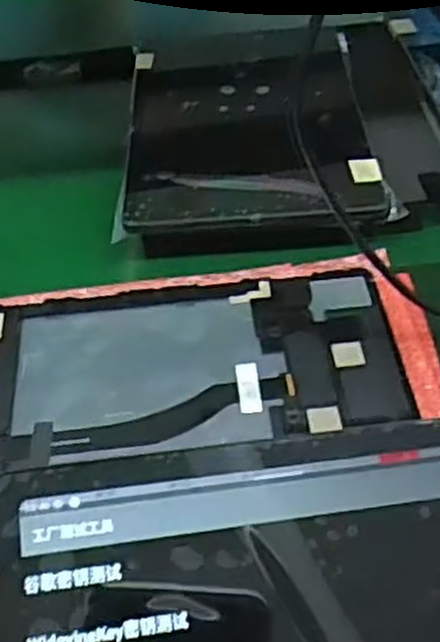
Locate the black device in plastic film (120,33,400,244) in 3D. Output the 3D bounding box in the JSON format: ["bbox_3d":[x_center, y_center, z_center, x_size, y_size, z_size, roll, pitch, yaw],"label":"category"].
[{"bbox_3d":[0.020,-0.149,0.557,0.172,0.012,0.239,-3,46,2],"label":"black device in plastic film"}]

